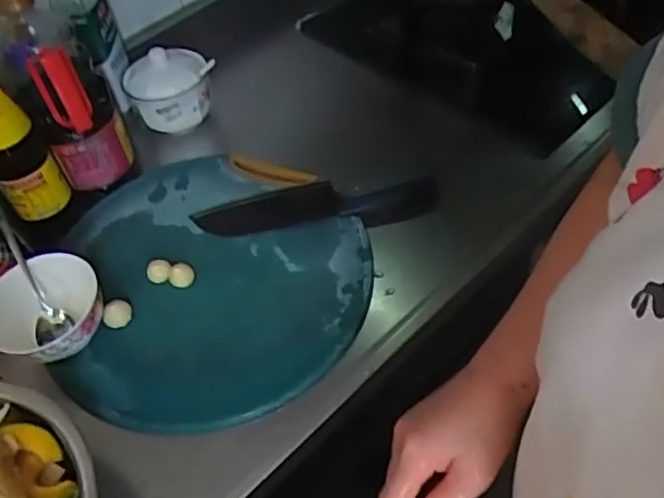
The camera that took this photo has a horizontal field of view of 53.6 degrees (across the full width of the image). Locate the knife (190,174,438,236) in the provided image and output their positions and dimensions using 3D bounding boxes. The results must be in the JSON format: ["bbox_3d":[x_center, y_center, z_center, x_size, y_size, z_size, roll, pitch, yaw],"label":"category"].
[{"bbox_3d":[-0.017,-0.051,0.752,0.272,0.015,0.068,-7,50,1],"label":"knife"}]

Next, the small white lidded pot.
[{"bbox_3d":[-0.210,-0.211,0.851,0.105,0.090,0.099,-3,50,4],"label":"small white lidded pot"}]

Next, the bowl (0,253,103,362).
[{"bbox_3d":[-0.280,0.068,0.652,0.108,0.072,0.103,-3,50,4],"label":"bowl"}]

